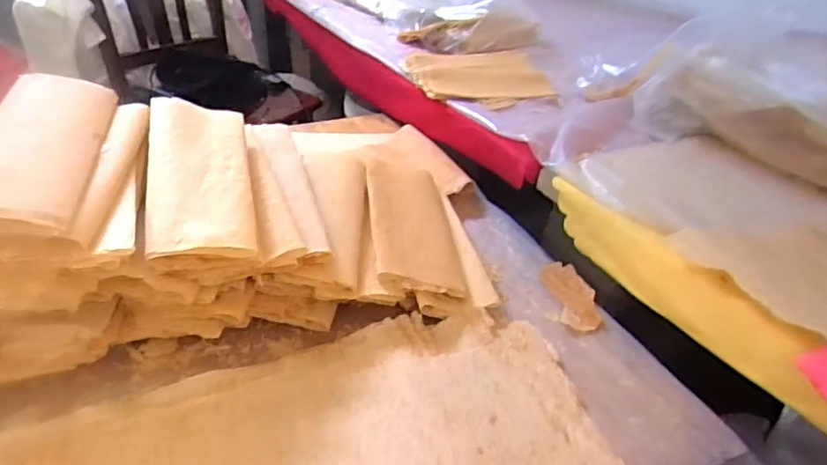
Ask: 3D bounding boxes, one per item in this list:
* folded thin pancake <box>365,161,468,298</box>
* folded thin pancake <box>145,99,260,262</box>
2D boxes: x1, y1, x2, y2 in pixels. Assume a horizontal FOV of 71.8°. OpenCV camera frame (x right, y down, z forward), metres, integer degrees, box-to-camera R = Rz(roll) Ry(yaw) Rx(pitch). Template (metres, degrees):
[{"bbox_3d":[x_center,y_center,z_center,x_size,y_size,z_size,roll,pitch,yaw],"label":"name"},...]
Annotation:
[{"bbox_3d":[-0.003,-0.008,0.827,0.126,0.025,0.255,11,42,-22],"label":"folded thin pancake"},{"bbox_3d":[-0.251,-0.073,0.674,0.111,0.018,0.261,-1,46,-21],"label":"folded thin pancake"}]

